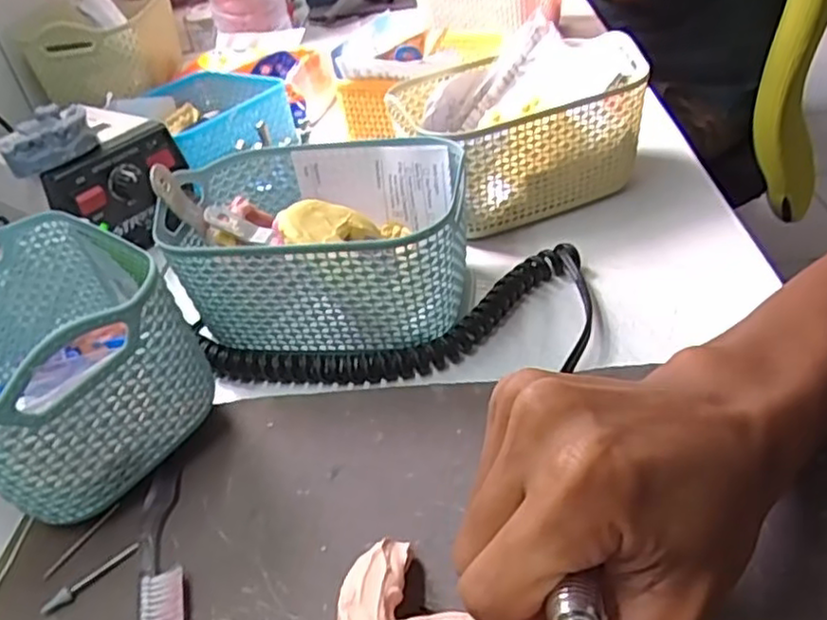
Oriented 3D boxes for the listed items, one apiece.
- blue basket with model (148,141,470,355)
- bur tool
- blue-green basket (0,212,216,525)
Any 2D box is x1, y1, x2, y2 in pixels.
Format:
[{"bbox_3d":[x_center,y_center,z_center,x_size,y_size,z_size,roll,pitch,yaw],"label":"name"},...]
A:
[{"bbox_3d":[-0.053,-0.036,0.404,0.165,0.080,0.118,0,38,13],"label":"blue basket with model"},{"bbox_3d":[-0.138,0.114,0.292,0.043,0.004,0.007,-33,43,-27],"label":"bur tool"},{"bbox_3d":[-0.189,0.023,0.348,0.114,0.095,0.171,-33,43,-27],"label":"blue-green basket"}]

